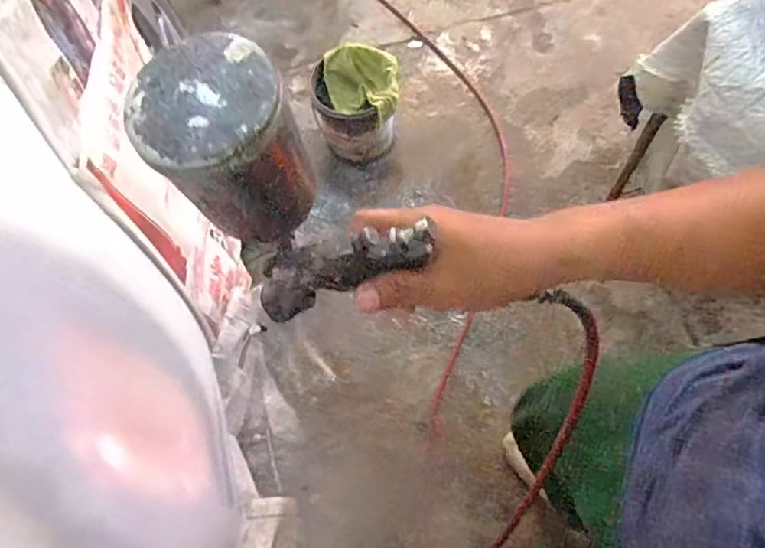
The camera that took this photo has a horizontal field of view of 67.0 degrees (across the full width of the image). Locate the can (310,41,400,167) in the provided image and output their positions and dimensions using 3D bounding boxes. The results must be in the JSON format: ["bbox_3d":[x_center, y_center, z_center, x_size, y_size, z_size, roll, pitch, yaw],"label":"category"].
[{"bbox_3d":[-0.070,-0.465,1.595,0.234,0.202,0.243,0,67,4],"label":"can"}]

